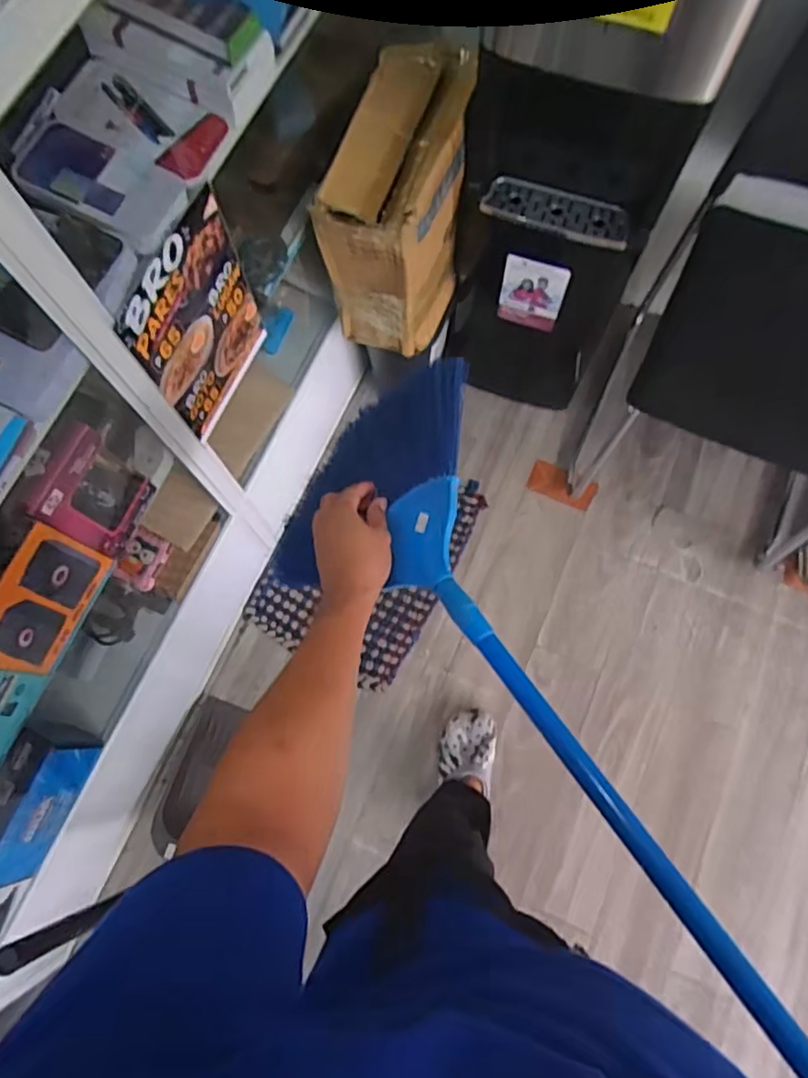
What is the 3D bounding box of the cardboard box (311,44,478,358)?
[{"bbox_3d":[-0.005,-0.564,1.056,0.201,0.339,0.322,12,74,5],"label":"cardboard box"}]

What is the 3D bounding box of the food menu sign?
[{"bbox_3d":[-0.263,-0.272,0.819,0.009,0.292,0.205,23,76,8],"label":"food menu sign"}]

